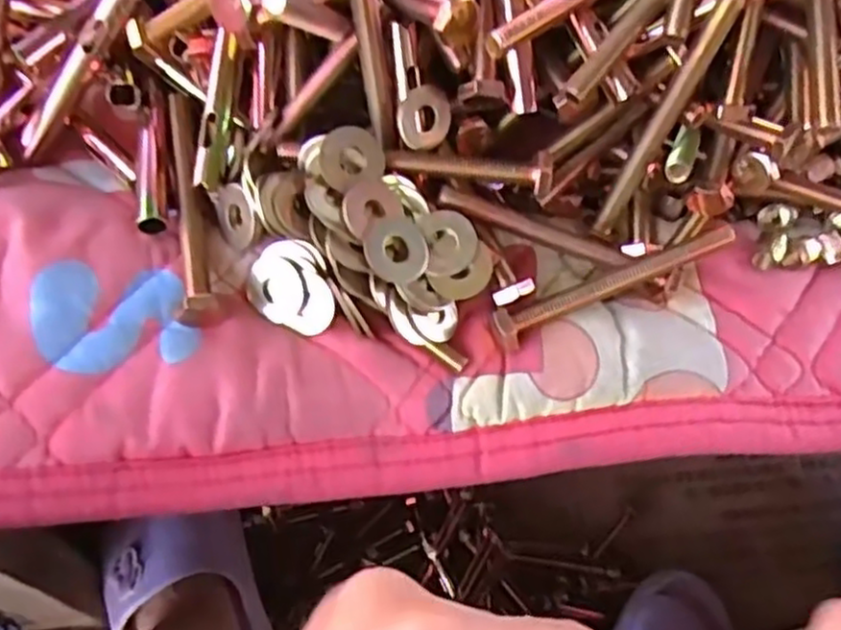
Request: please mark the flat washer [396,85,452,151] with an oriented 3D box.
[{"bbox_3d":[0.002,-0.076,0.284,0.023,0.004,0.023,-5,105,-25],"label":"flat washer"}]

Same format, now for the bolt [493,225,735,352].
[{"bbox_3d":[0.076,-0.013,0.286,0.102,0.018,0.014,-20,65,-15],"label":"bolt"}]

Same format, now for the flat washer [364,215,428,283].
[{"bbox_3d":[-0.009,-0.025,0.267,0.025,0.004,0.026,7,70,-22],"label":"flat washer"}]

